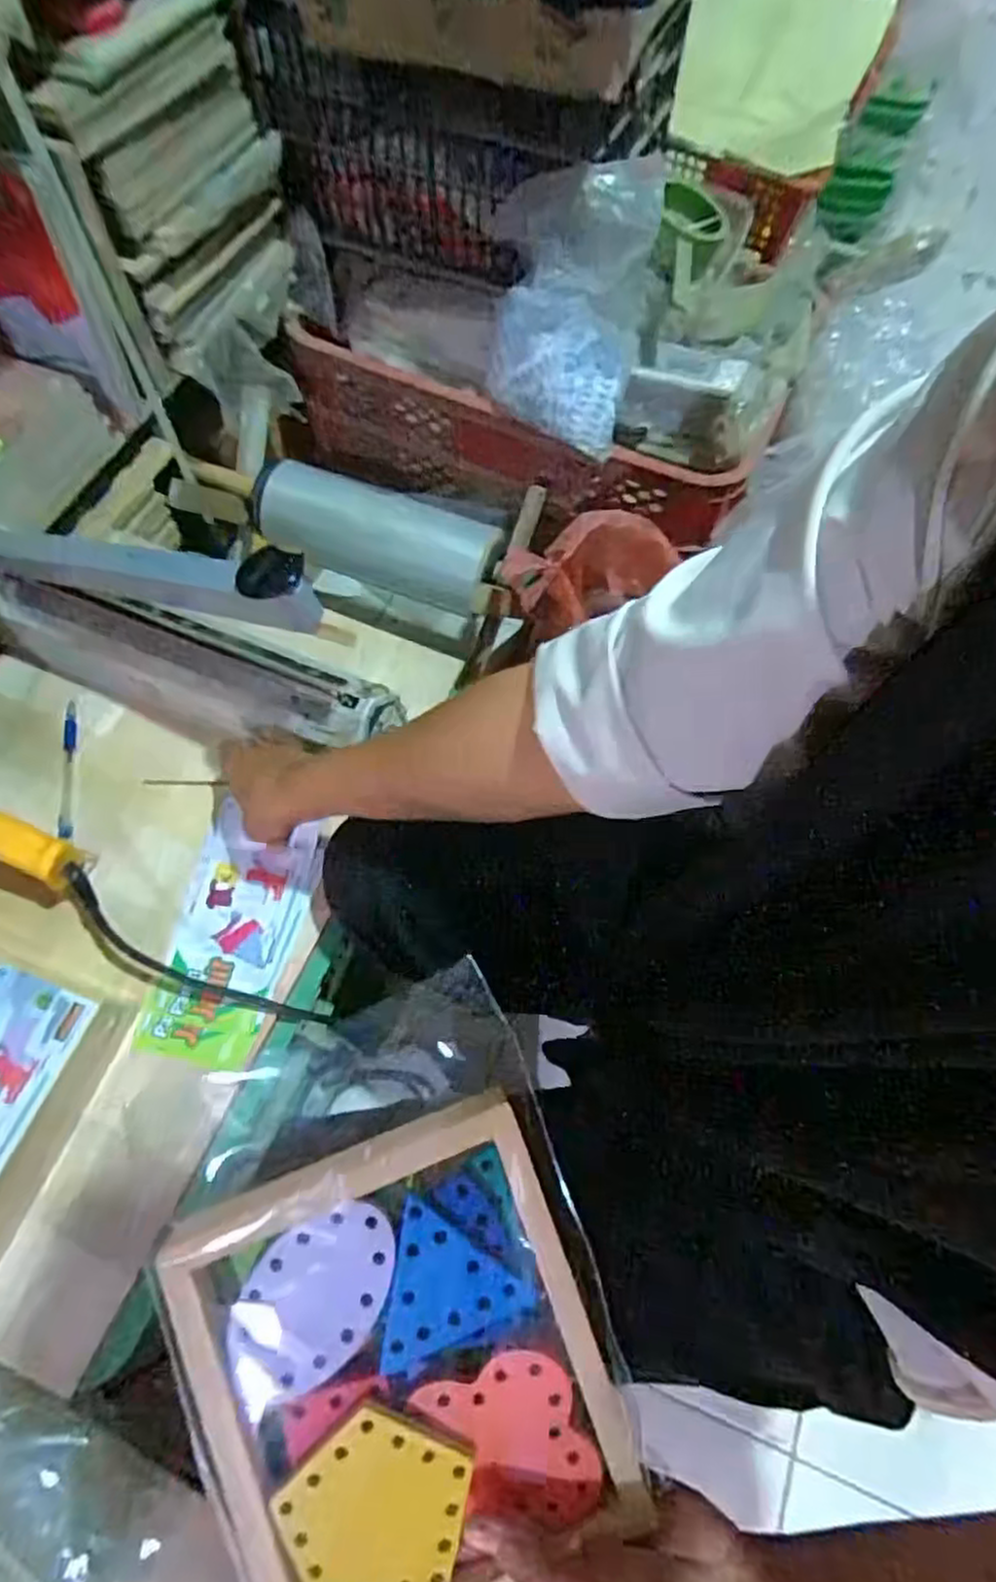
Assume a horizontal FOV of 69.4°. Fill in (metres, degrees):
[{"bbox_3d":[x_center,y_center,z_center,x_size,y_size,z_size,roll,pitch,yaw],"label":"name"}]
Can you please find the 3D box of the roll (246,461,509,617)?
[{"bbox_3d":[-0.148,-0.301,0.846,0.300,0.085,0.094,17,66,6],"label":"roll"}]

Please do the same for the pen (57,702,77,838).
[{"bbox_3d":[-0.372,-0.020,0.622,0.012,0.006,0.134,-11,66,-7],"label":"pen"}]

